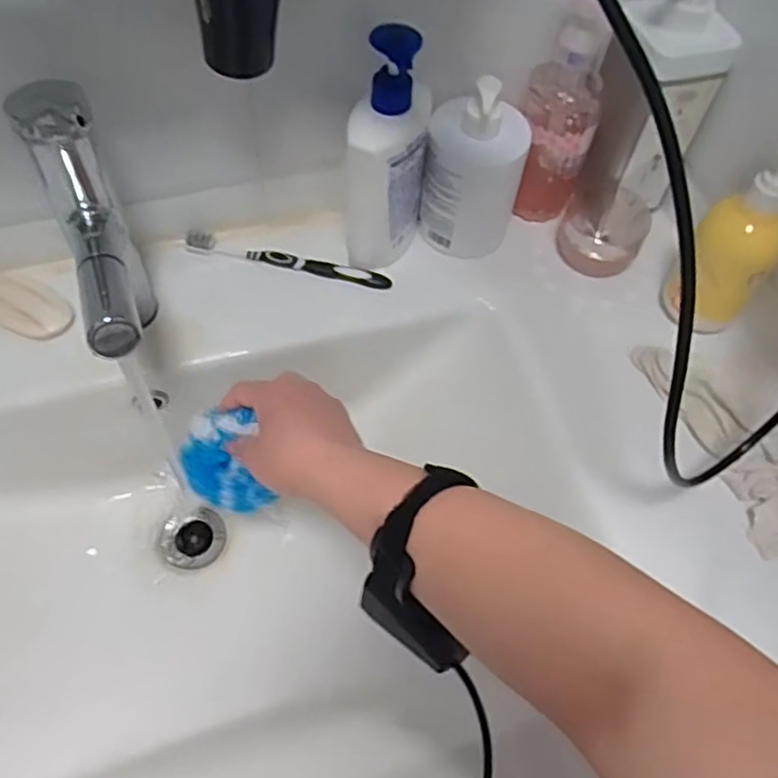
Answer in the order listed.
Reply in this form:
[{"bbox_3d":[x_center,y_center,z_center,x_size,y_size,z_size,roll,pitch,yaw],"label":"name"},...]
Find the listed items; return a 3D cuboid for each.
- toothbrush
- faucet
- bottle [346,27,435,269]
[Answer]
[{"bbox_3d":[-0.089,-0.112,0.610,0.181,0.023,0.015,11,58,4],"label":"toothbrush"},{"bbox_3d":[-0.182,-0.069,0.465,0.042,0.192,0.159,-21,62,-16],"label":"faucet"},{"bbox_3d":[-0.004,-0.184,0.544,0.059,0.187,0.069,11,58,4],"label":"bottle"}]

